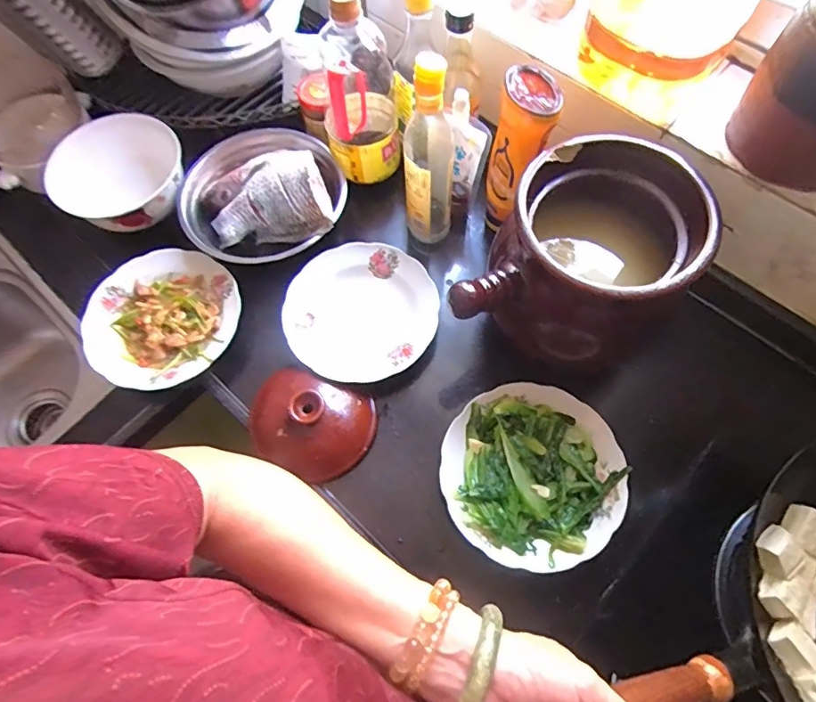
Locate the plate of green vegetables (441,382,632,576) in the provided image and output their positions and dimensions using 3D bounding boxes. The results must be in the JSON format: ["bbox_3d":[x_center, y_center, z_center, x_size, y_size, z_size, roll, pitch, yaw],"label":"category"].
[{"bbox_3d":[0.137,0.137,0.562,0.192,0.051,0.191,-1,68,2],"label":"plate of green vegetables"}]

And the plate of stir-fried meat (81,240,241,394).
[{"bbox_3d":[-0.320,-0.043,0.650,0.192,0.026,0.188,25,71,12],"label":"plate of stir-fried meat"}]

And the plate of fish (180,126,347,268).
[{"bbox_3d":[-0.205,-0.227,0.683,0.216,0.063,0.225,-1,68,2],"label":"plate of fish"}]

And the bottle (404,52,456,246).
[{"bbox_3d":[0.026,-0.238,0.611,0.060,0.258,0.074,3,68,4],"label":"bottle"}]

